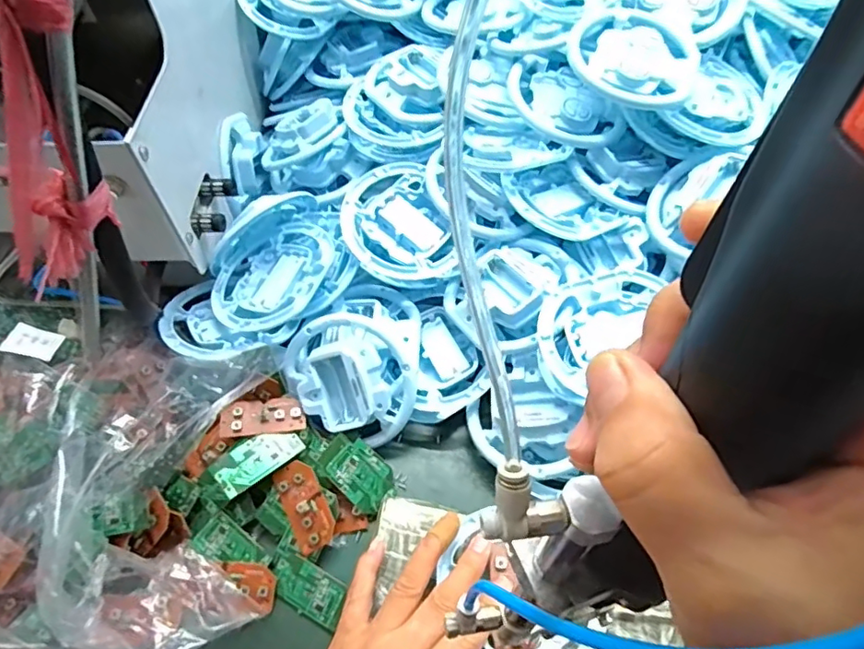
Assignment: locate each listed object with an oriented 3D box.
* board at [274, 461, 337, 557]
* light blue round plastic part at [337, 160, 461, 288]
[{"bbox_3d":[-0.089,0.128,0.401,0.029,0.010,0.060,-24,74,-13],"label":"board"},{"bbox_3d":[-0.031,-0.080,0.466,0.082,0.029,0.104,-7,67,-13],"label":"light blue round plastic part"}]

